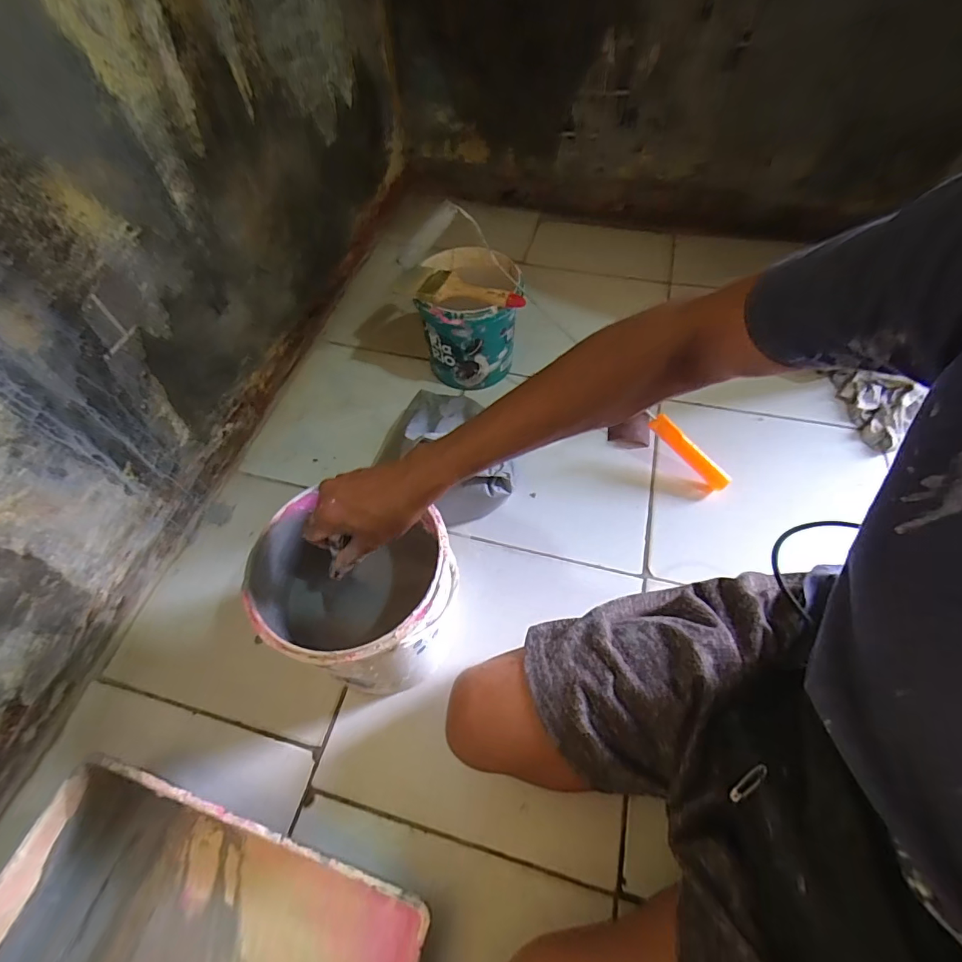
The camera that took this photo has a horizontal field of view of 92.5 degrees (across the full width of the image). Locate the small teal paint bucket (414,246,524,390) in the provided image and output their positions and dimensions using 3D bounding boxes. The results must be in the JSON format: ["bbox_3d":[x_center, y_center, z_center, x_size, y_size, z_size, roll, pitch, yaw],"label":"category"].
[{"bbox_3d":[-0.013,-0.261,0.760,0.145,0.177,0.155,-1,57,2],"label":"small teal paint bucket"}]

